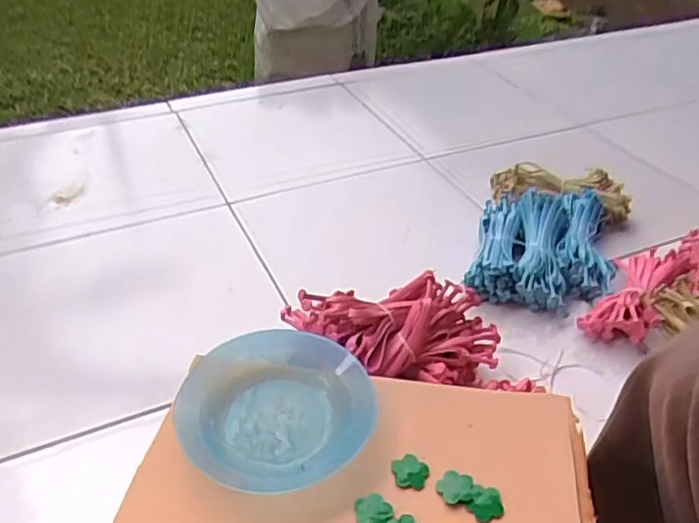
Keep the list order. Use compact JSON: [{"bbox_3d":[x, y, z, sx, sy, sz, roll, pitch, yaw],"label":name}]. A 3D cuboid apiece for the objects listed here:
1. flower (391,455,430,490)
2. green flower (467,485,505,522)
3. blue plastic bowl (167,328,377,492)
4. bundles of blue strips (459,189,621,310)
[{"bbox_3d":[0.039,0.137,0.407,0.023,0.004,0.022,2,38,-1],"label":"flower"},{"bbox_3d":[0.085,0.149,0.389,0.020,0.004,0.024,19,41,20],"label":"green flower"},{"bbox_3d":[-0.049,0.098,0.430,0.128,0.030,0.116,2,38,-1],"label":"blue plastic bowl"},{"bbox_3d":[0.300,-0.034,0.958,0.202,0.062,0.252,13,40,13],"label":"bundles of blue strips"}]

